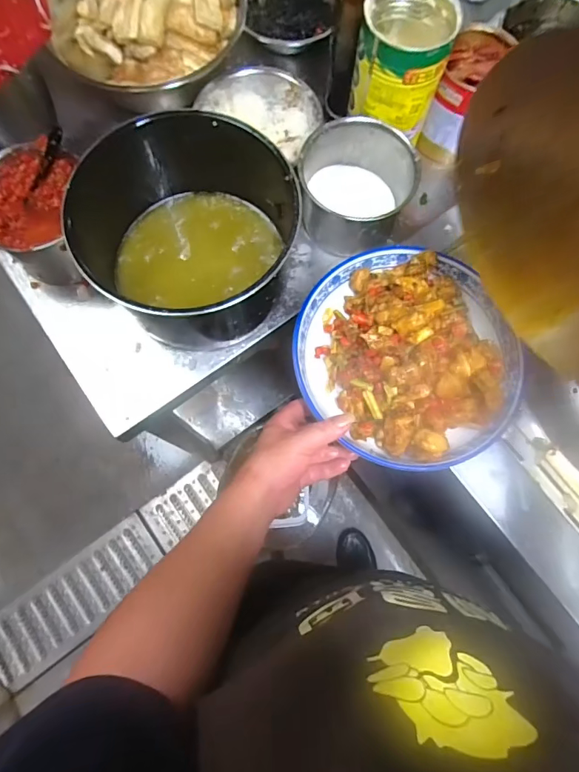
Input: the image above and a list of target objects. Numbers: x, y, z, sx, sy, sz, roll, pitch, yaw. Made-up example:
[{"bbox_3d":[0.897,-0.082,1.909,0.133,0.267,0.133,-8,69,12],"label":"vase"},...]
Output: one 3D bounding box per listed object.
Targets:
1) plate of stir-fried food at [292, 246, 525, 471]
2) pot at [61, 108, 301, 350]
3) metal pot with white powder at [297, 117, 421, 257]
[{"bbox_3d":[0.129,-0.038,0.485,0.243,0.071,0.234,0,76,-2],"label":"plate of stir-fried food"},{"bbox_3d":[-0.108,-0.157,0.509,0.218,0.153,0.218,0,76,-2],"label":"pot"},{"bbox_3d":[0.079,-0.241,0.544,0.130,0.102,0.120,0,76,-2],"label":"metal pot with white powder"}]

